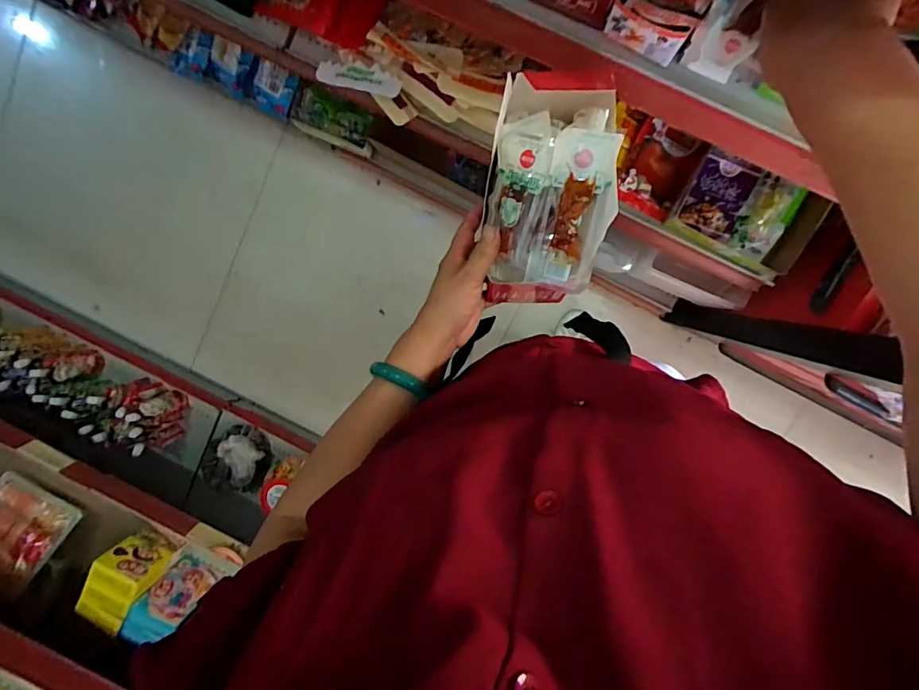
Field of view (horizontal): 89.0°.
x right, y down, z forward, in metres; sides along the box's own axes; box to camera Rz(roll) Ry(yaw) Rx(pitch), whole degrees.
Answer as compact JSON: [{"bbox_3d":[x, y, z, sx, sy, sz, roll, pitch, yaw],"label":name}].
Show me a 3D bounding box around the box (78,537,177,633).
[{"bbox_3d":[-0.586,0.411,0.832,0.092,0.115,0.099,30,99,1],"label":"box"}]

